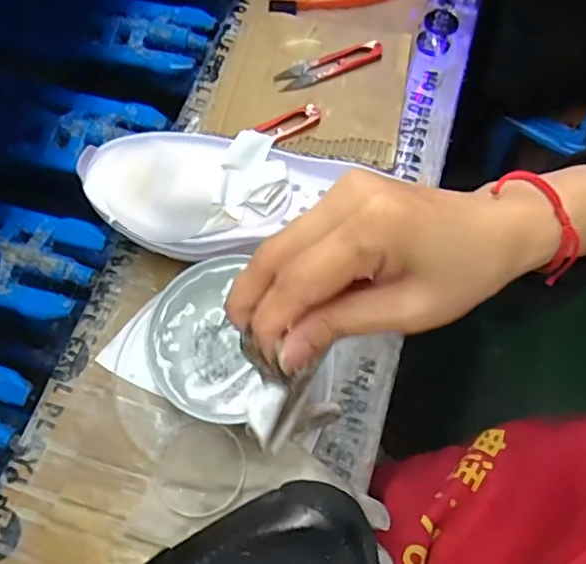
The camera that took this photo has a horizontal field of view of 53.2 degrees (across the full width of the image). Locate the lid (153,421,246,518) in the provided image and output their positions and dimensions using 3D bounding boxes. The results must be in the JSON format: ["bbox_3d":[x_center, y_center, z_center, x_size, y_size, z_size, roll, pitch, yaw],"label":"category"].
[{"bbox_3d":[-0.061,0.125,0.392,0.057,0.012,0.058,1,66,-1],"label":"lid"}]

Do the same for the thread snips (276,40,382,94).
[{"bbox_3d":[0.034,-0.200,0.538,0.101,0.012,0.027,-22,68,-11],"label":"thread snips"}]

